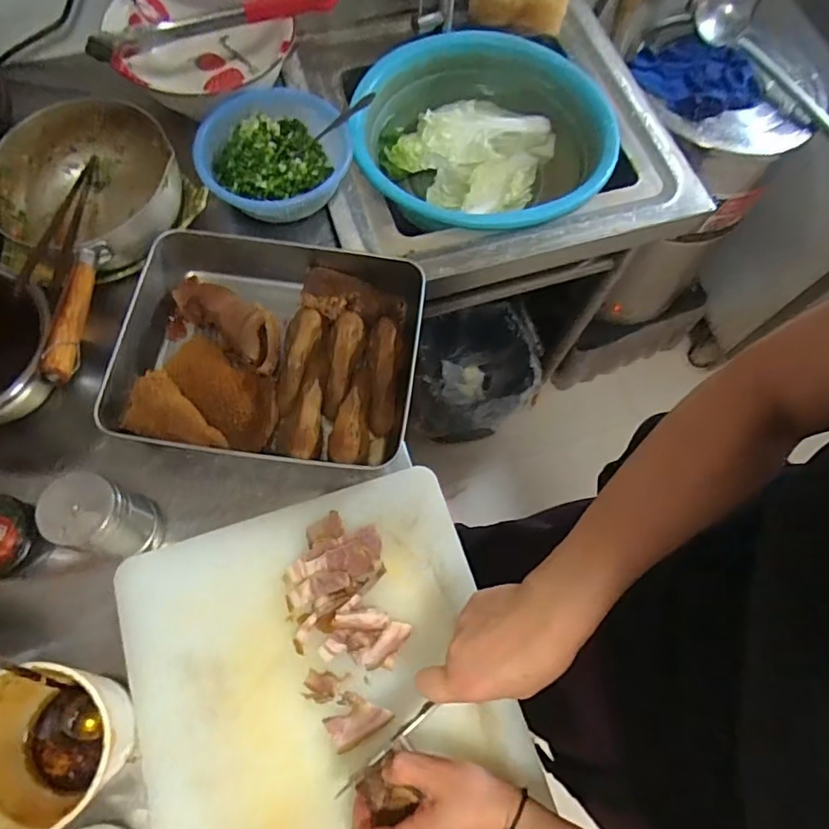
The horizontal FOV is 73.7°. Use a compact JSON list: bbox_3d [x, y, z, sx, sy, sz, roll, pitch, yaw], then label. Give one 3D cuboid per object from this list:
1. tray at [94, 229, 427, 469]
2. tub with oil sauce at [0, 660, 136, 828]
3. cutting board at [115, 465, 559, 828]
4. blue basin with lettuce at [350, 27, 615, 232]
[{"bbox_3d":[-0.158,-0.069,0.596,0.314,0.066,0.248,7,69,0],"label":"tray"},{"bbox_3d":[-0.289,0.259,0.434,0.103,0.094,0.112,1,69,-3],"label":"tub with oil sauce"},{"bbox_3d":[-0.062,0.281,0.461,0.307,0.024,0.430,-17,71,-9],"label":"cutting board"},{"bbox_3d":[0.094,-0.386,0.798,0.365,0.109,0.342,15,69,3],"label":"blue basin with lettuce"}]

